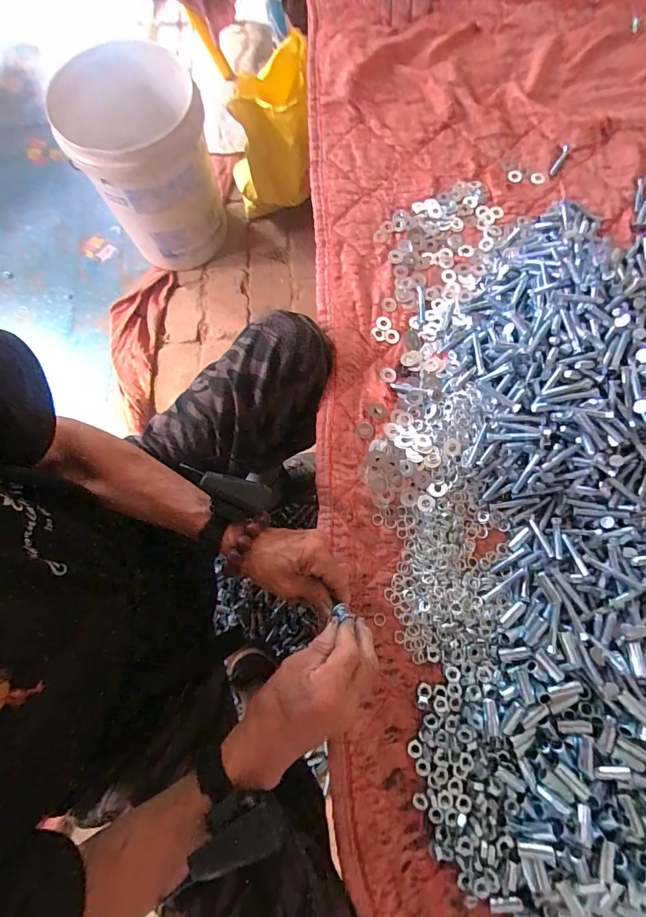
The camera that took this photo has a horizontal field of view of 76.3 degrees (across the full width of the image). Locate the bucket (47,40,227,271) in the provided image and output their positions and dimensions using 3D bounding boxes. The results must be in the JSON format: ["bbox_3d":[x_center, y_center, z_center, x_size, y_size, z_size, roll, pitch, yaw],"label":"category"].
[{"bbox_3d":[-0.386,-0.668,0.929,0.267,0.354,0.329,-23,77,-4],"label":"bucket"}]

